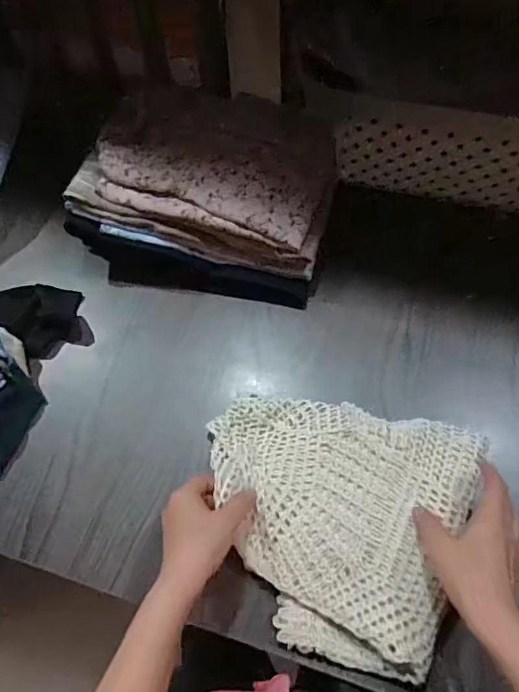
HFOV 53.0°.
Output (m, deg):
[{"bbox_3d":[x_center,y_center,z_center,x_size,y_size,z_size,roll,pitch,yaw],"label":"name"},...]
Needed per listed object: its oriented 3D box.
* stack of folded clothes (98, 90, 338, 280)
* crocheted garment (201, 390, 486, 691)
[{"bbox_3d":[-0.049,-0.220,0.716,0.290,0.136,0.205,12,66,8],"label":"stack of folded clothes"},{"bbox_3d":[0.075,0.181,0.558,0.283,0.042,0.254,13,67,9],"label":"crocheted garment"}]

